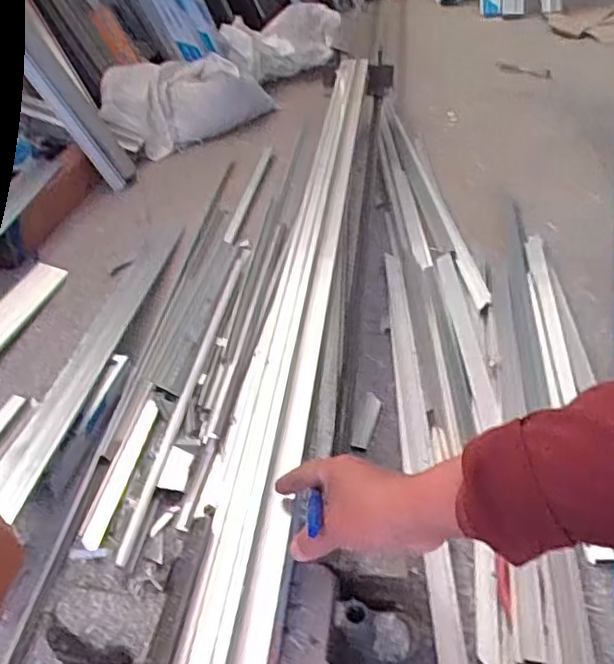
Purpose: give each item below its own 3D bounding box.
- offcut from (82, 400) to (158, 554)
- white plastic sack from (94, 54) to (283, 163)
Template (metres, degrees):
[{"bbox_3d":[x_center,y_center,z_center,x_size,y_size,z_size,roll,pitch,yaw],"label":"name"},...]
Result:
[{"bbox_3d":[-0.235,0.175,0.822,0.026,0.015,0.231,2,40,8],"label":"offcut"},{"bbox_3d":[-0.315,-0.624,1.717,0.478,0.150,0.229,-25,44,-24],"label":"white plastic sack"}]

